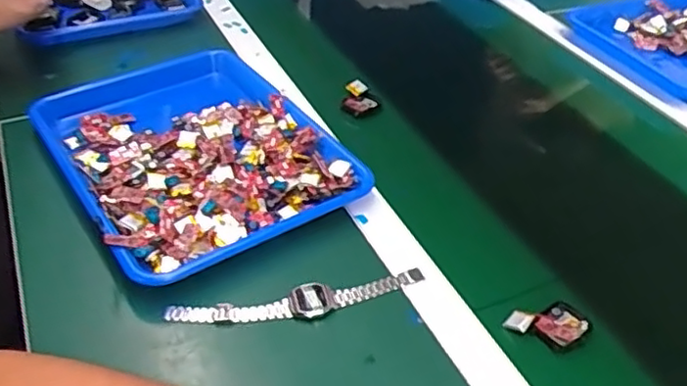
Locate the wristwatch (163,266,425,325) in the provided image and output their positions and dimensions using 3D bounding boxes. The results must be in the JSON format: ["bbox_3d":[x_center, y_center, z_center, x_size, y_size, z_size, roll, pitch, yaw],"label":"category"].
[{"bbox_3d":[-0.037,0.093,0.558,0.217,0.010,0.031,-7,41,-12],"label":"wristwatch"}]

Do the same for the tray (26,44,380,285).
[{"bbox_3d":[-0.155,-0.043,0.702,0.266,0.049,0.327,-23,46,-28],"label":"tray"}]

